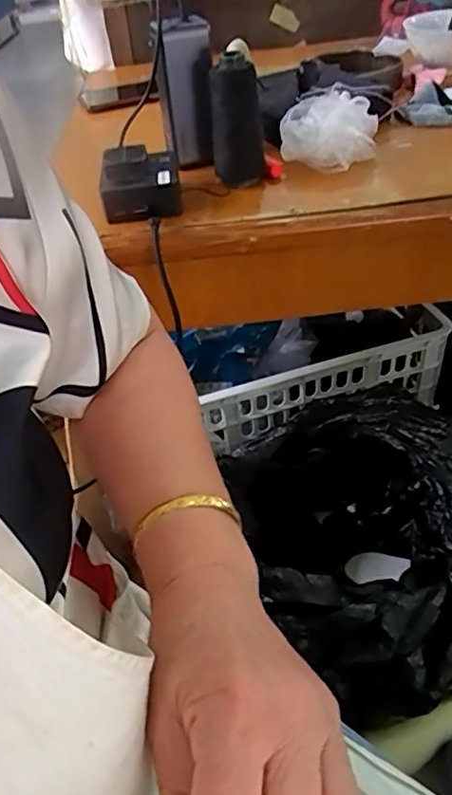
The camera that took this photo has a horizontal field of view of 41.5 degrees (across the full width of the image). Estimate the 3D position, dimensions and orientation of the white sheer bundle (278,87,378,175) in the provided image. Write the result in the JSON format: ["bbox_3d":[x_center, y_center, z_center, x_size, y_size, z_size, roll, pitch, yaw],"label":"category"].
[{"bbox_3d":[0.103,-0.267,0.601,0.097,0.051,0.077,1,43,8],"label":"white sheer bundle"}]

